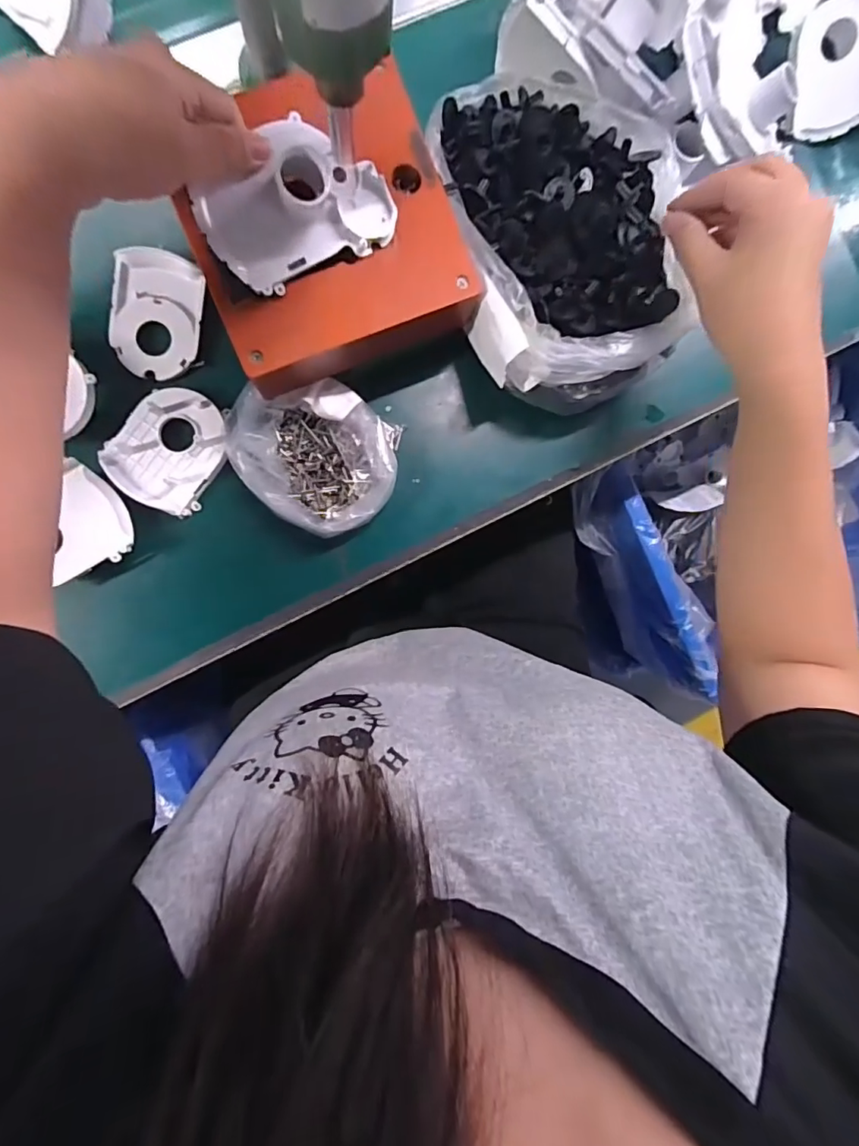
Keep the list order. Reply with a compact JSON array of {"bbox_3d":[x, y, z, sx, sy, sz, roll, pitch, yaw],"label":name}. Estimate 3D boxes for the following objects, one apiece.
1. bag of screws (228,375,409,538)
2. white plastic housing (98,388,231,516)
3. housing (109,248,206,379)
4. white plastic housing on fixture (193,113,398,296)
[{"bbox_3d":[-0.081,-0.085,0.353,0.114,0.028,0.095,34,88,-6],"label":"bag of screws"},{"bbox_3d":[-0.178,-0.086,0.346,0.067,0.012,0.082,31,88,-6],"label":"white plastic housing"},{"bbox_3d":[-0.187,-0.176,0.343,0.059,0.010,0.081,5,91,-6],"label":"housing"},{"bbox_3d":[-0.072,-0.201,0.274,0.101,0.025,0.064,-28,116,-7],"label":"white plastic housing on fixture"}]

